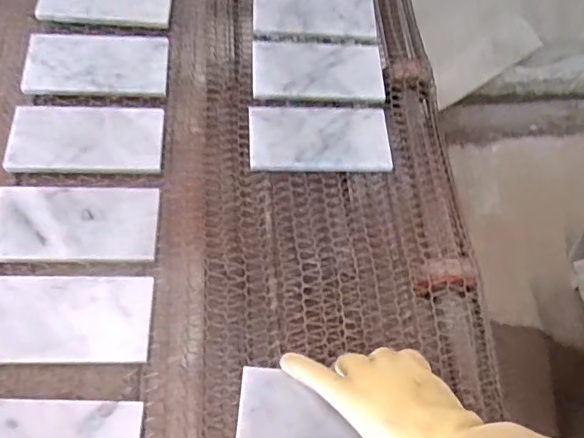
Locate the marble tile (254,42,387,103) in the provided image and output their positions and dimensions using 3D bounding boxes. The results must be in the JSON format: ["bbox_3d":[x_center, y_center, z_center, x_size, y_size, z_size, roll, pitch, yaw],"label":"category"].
[{"bbox_3d":[0.033,-0.182,0.699,0.156,0.016,0.087,1,62,-3],"label":"marble tile"}]

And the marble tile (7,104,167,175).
[{"bbox_3d":[-0.220,-0.089,0.608,0.158,0.009,0.084,-1,62,-4],"label":"marble tile"}]

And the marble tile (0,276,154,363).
[{"bbox_3d":[-0.206,0.087,0.507,0.155,0.007,0.080,-1,62,-4],"label":"marble tile"}]

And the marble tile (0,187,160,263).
[{"bbox_3d":[-0.212,0.004,0.559,0.157,0.011,0.085,1,62,-3],"label":"marble tile"}]

